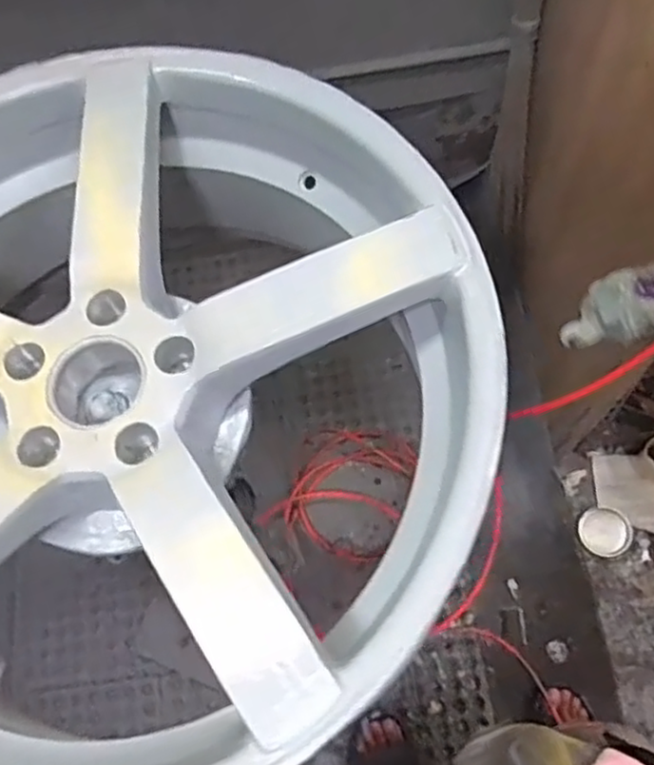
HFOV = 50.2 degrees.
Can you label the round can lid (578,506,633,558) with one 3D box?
[{"bbox_3d":[0.519,0.278,1.298,0.093,0.008,0.088,0,71,1],"label":"round can lid"}]

